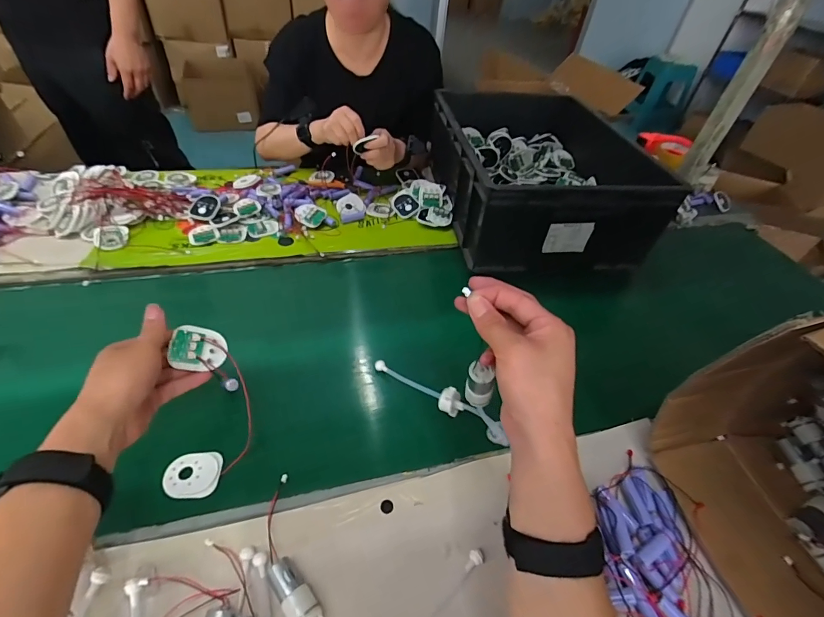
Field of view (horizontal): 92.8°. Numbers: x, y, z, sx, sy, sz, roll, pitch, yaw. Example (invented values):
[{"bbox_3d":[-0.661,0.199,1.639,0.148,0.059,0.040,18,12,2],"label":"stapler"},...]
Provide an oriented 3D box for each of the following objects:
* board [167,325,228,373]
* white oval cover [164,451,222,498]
[{"bbox_3d":[-0.241,0.044,0.447,0.055,0.010,0.048,9,72,-31],"label":"board"},{"bbox_3d":[-0.238,0.181,0.428,0.056,0.007,0.046,0,47,-7],"label":"white oval cover"}]

